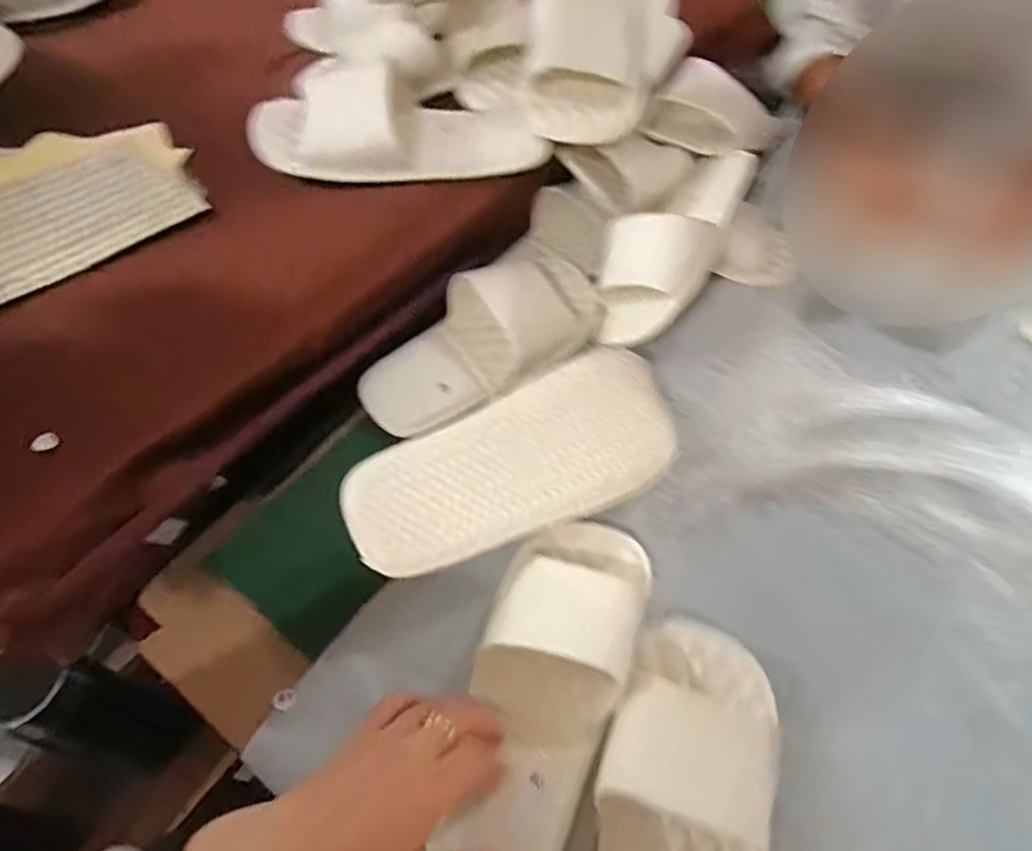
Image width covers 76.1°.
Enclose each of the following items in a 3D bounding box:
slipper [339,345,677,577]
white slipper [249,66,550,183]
[{"bbox_3d":[0.004,0.031,0.490,0.259,0.047,0.109,-24,80,-22],"label":"slipper"},{"bbox_3d":[-0.103,-0.273,0.587,0.258,0.059,0.101,-6,55,-2],"label":"white slipper"}]

